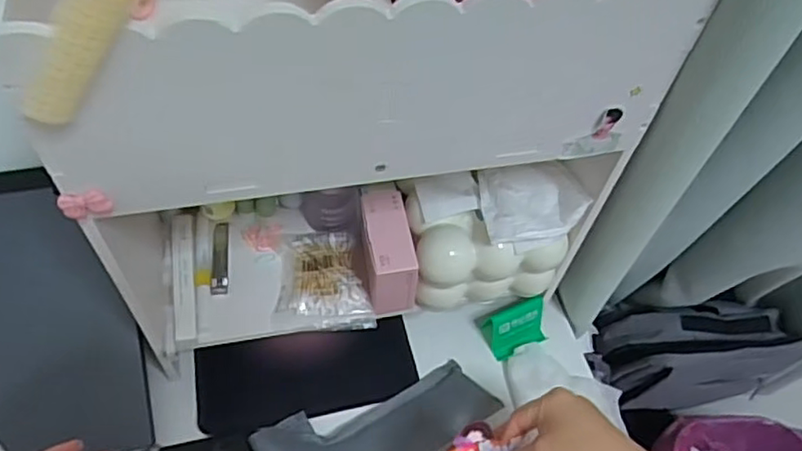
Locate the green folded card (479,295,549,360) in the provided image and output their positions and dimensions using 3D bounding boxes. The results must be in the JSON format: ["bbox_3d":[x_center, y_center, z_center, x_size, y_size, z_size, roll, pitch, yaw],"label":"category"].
[{"bbox_3d":[0.116,0.103,0.639,0.063,0.042,0.039,-23,60,-19],"label":"green folded card"}]

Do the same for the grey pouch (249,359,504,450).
[{"bbox_3d":[-0.018,0.183,0.572,0.211,0.047,0.090,-19,59,-17],"label":"grey pouch"}]

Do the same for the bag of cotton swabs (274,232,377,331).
[{"bbox_3d":[-0.068,0.049,0.583,0.086,0.024,0.088,2,55,-4],"label":"bag of cotton swabs"}]

